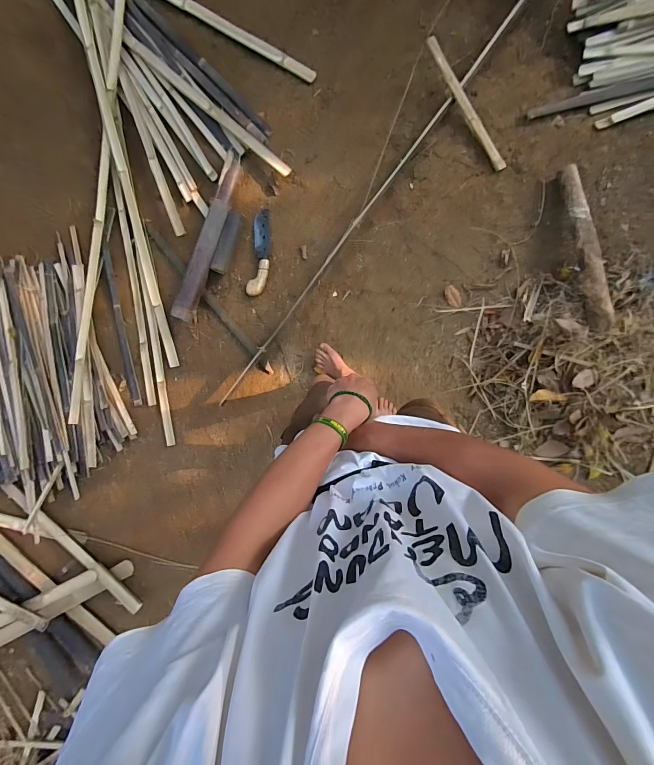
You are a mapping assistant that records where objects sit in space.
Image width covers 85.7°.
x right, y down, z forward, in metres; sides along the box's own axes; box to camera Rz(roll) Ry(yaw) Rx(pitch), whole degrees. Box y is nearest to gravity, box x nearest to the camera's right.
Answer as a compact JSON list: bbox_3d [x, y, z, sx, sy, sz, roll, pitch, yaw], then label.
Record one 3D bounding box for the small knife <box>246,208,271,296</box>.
[{"bbox_3d":[-0.284,-0.552,1.484,0.089,0.036,0.382,5,90,8],"label":"small knife"}]

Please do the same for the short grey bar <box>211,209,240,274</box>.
[{"bbox_3d":[-0.424,-0.597,1.497,0.051,0.047,0.265,17,92,8],"label":"short grey bar"}]

